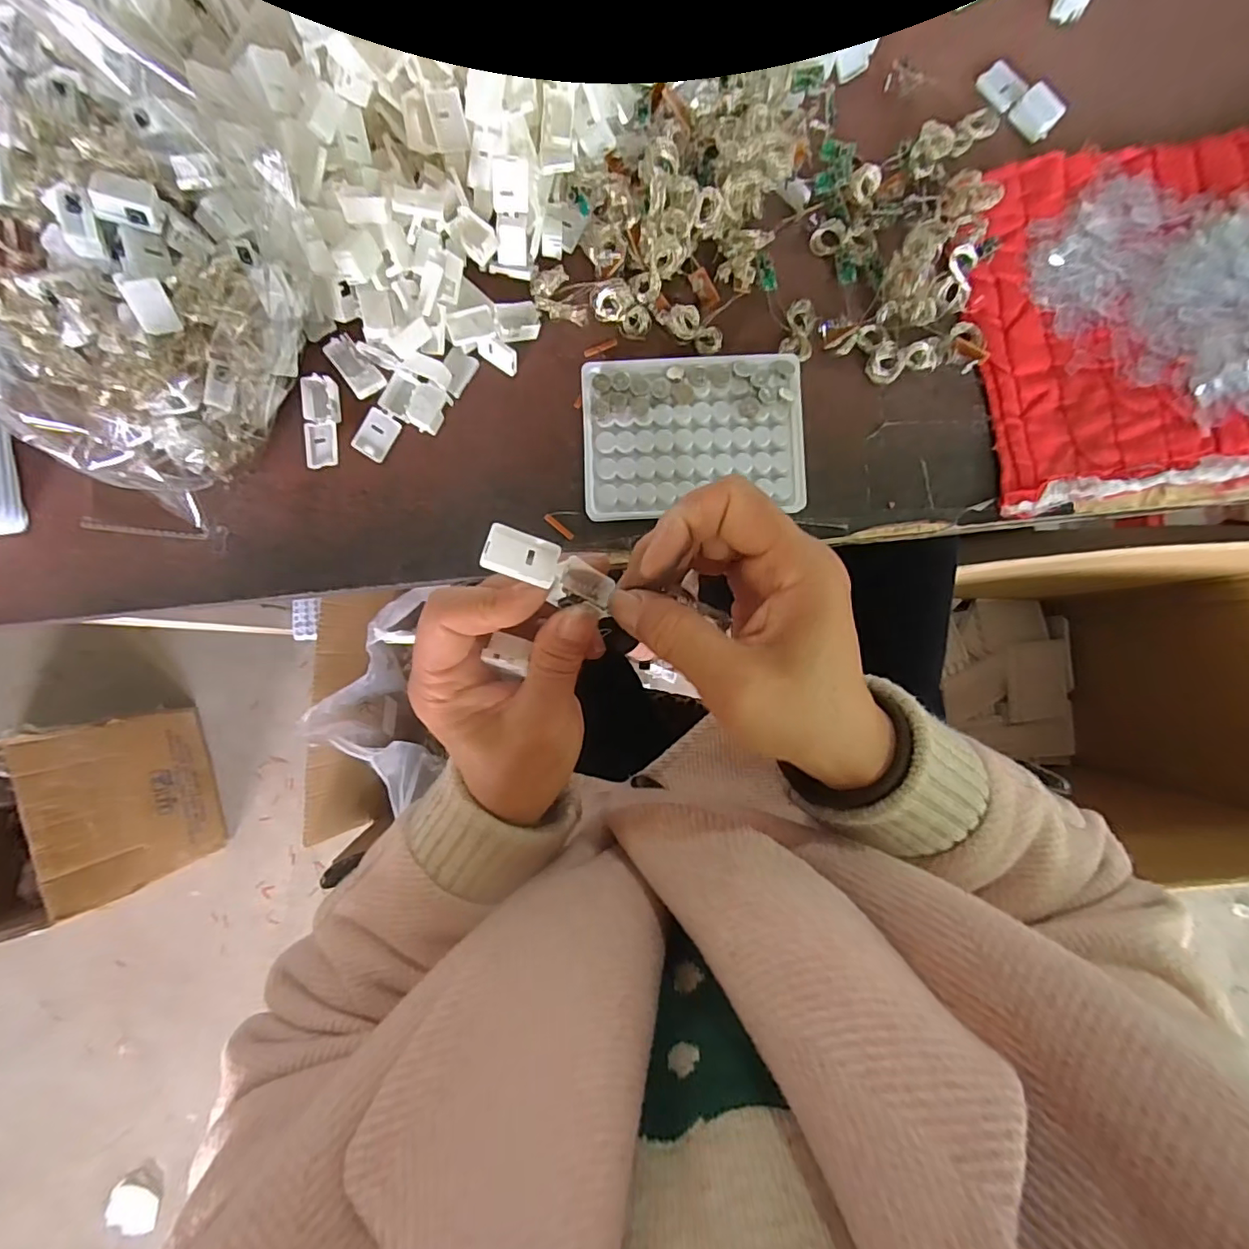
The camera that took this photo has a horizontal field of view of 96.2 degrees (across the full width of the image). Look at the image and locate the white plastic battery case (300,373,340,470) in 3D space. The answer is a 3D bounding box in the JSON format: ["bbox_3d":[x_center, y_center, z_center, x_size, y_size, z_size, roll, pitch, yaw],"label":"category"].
[{"bbox_3d":[-0.187,-0.125,0.346,0.021,0.014,0.055,-1,88,0],"label":"white plastic battery case"}]

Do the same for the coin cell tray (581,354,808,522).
[{"bbox_3d":[0.041,-0.112,0.341,0.129,0.021,0.092,-3,88,0],"label":"coin cell tray"}]

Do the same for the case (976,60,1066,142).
[{"bbox_3d":[0.251,-0.335,0.354,0.023,0.010,0.056,-43,88,-1],"label":"case"}]

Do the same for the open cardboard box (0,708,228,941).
[{"bbox_3d":[-0.971,0.333,0.888,0.440,0.287,0.262,-17,88,0],"label":"open cardboard box"}]

